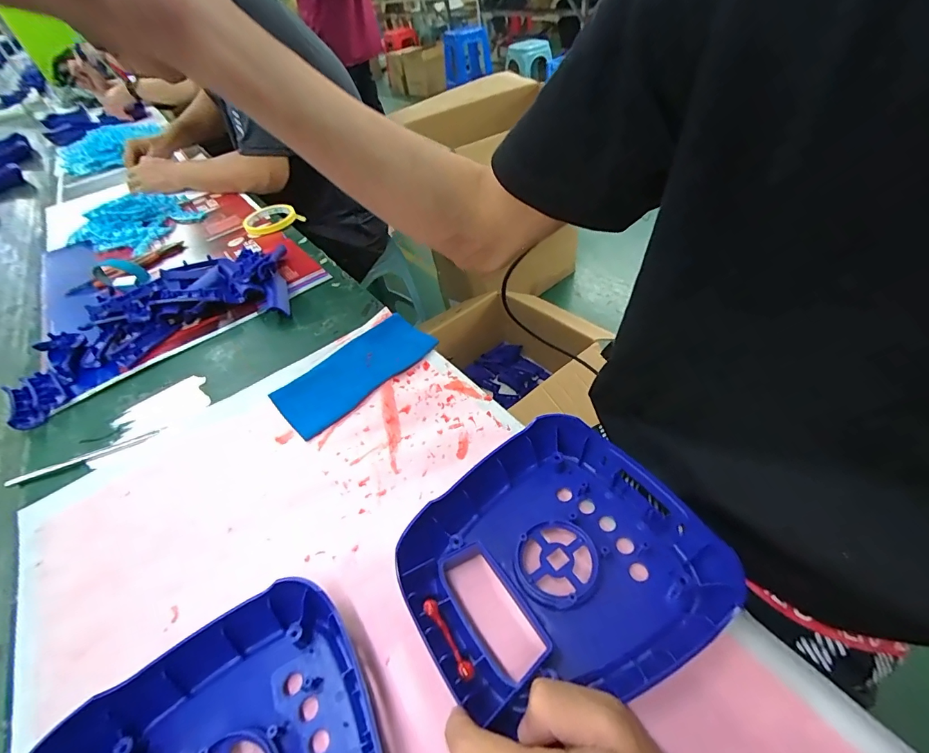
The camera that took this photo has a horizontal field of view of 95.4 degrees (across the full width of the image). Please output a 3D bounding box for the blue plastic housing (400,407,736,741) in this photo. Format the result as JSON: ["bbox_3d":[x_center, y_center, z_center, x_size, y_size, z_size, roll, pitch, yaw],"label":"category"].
[{"bbox_3d":[0.056,0.119,0.278,0.180,0.043,0.164,-26,48,-19],"label":"blue plastic housing"}]

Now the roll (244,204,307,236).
[{"bbox_3d":[-0.353,-0.294,0.777,0.102,0.018,0.102,-5,45,5],"label":"roll"}]

